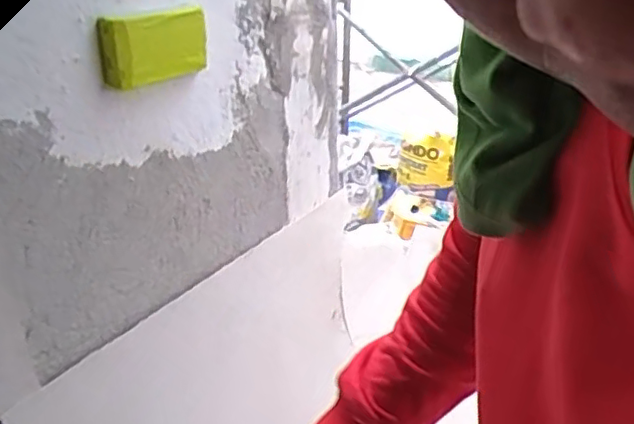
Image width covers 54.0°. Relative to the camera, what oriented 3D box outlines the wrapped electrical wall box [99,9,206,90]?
[{"bbox_3d":[-0.171,-0.181,0.673,0.032,0.067,0.136,15,30,27],"label":"wrapped electrical wall box"}]

